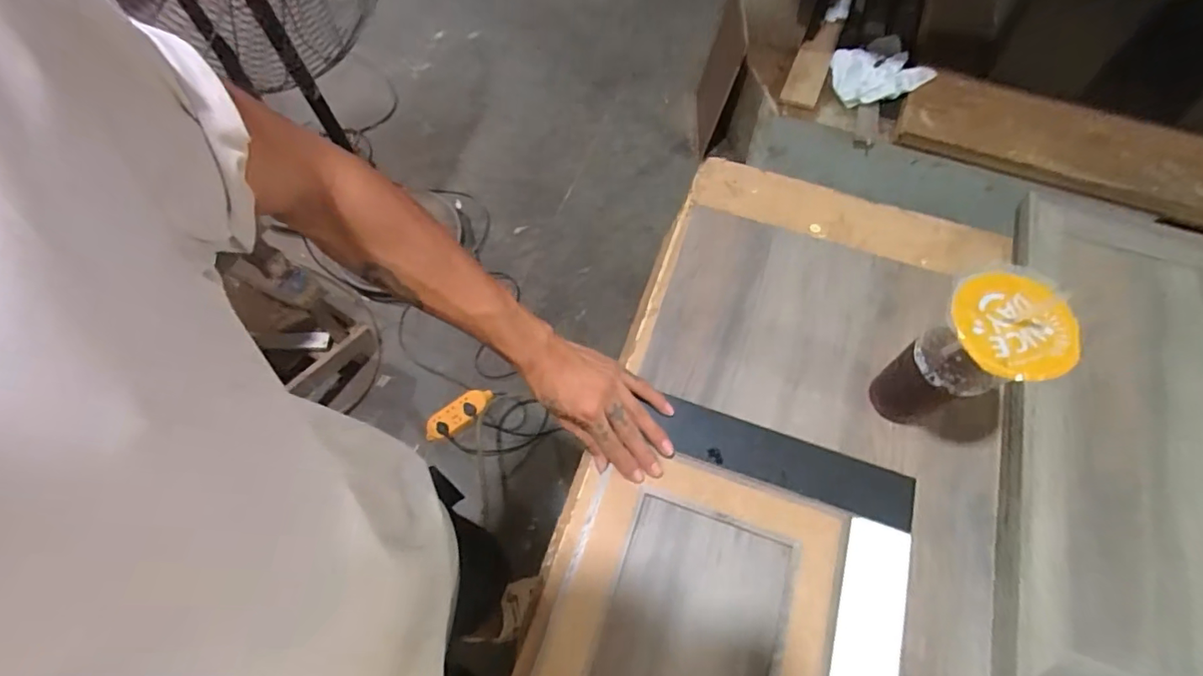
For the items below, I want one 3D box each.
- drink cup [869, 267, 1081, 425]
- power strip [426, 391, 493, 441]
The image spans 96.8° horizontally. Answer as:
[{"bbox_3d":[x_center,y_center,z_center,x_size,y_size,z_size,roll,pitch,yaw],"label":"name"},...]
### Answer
[{"bbox_3d":[0.309,0.029,0.478,0.084,0.189,0.080,0,64,0],"label":"drink cup"},{"bbox_3d":[-0.373,0.201,1.402,0.190,0.037,0.068,-35,68,-16],"label":"power strip"}]

